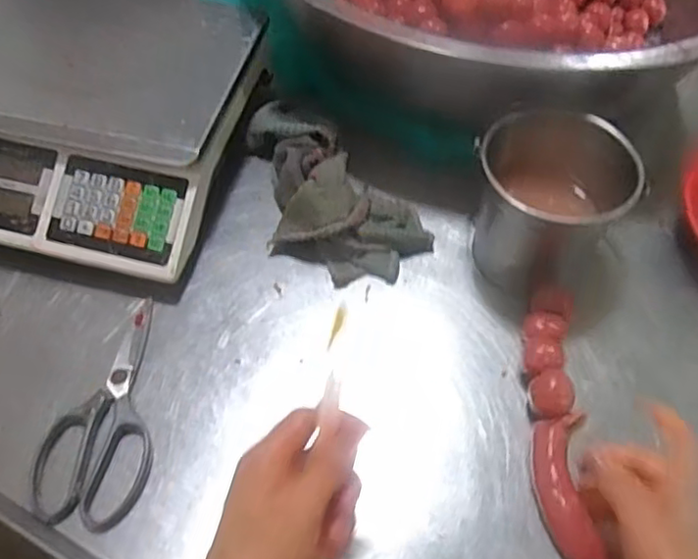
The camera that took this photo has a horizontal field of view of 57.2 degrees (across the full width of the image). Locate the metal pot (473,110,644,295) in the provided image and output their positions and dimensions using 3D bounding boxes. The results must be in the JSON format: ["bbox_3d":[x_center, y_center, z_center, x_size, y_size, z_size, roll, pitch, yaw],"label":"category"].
[{"bbox_3d":[0.180,-0.065,0.605,0.134,0.135,0.123,1,58,-1],"label":"metal pot"}]

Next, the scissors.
[{"bbox_3d":[-0.215,0.113,0.562,0.089,0.012,0.197,-1,57,-1],"label":"scissors"}]

